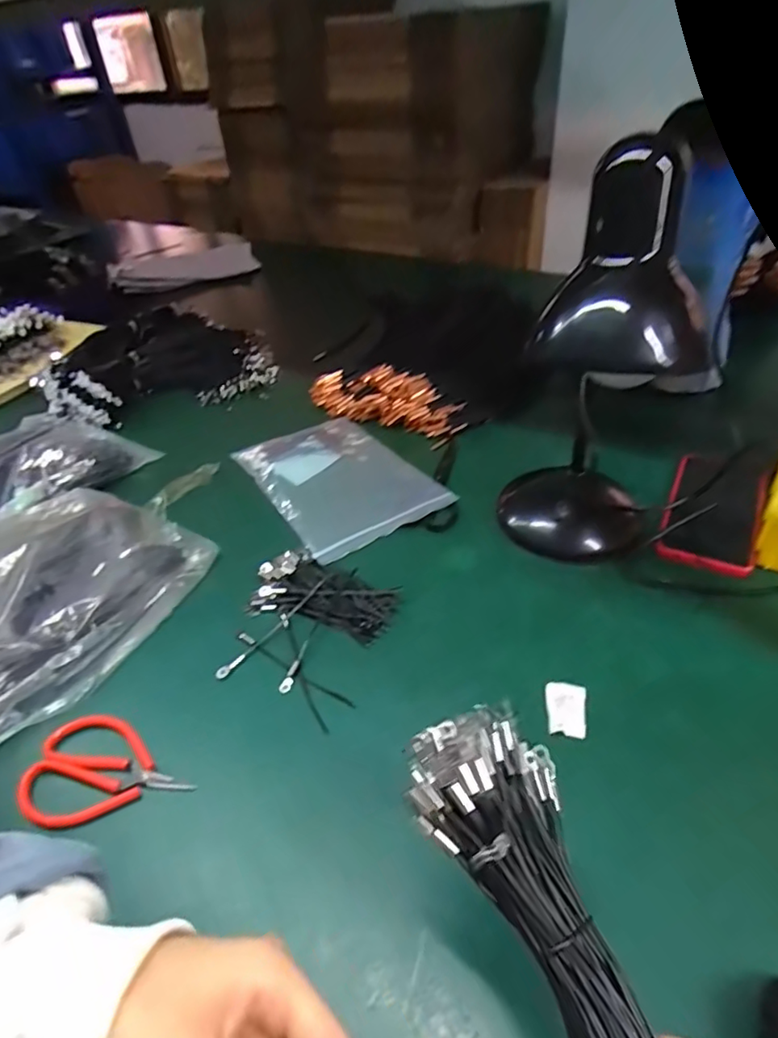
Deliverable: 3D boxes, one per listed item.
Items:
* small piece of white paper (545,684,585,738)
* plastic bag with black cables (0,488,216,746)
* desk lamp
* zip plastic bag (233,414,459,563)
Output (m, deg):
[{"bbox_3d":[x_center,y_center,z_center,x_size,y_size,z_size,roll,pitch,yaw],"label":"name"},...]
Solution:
[{"bbox_3d":[0.126,0.136,0.403,0.026,0.008,0.040,5,41,12],"label":"small piece of white paper"},{"bbox_3d":[-0.311,0.077,0.471,0.193,0.061,0.277,14,43,22],"label":"plastic bag with black cables"},{"bbox_3d":[0.148,-0.099,0.432,0.126,0.313,0.191,10,42,18],"label":"desk lamp"},{"bbox_3d":[-0.056,-0.046,0.626,0.156,0.011,0.221,-25,44,-22],"label":"zip plastic bag"}]

